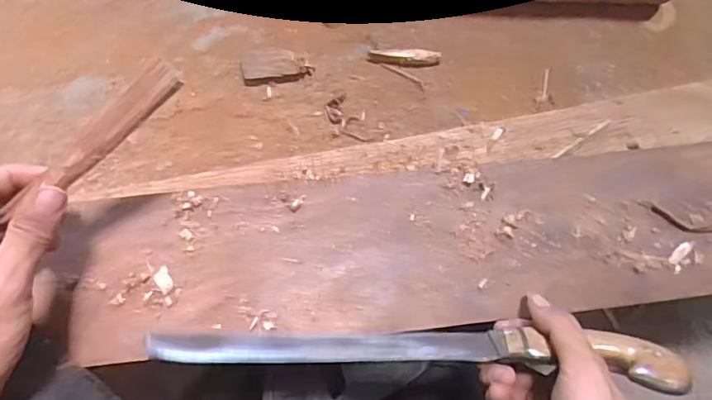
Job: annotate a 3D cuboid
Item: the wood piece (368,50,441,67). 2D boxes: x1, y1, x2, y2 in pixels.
[{"bbox_3d":[0.054,-0.158,0.589,0.078,0.008,0.017,3,85,1],"label":"wood piece"}]

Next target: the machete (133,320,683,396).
[{"bbox_3d":[0.035,0.100,0.349,0.330,0.049,0.025,1,85,2],"label":"machete"}]

